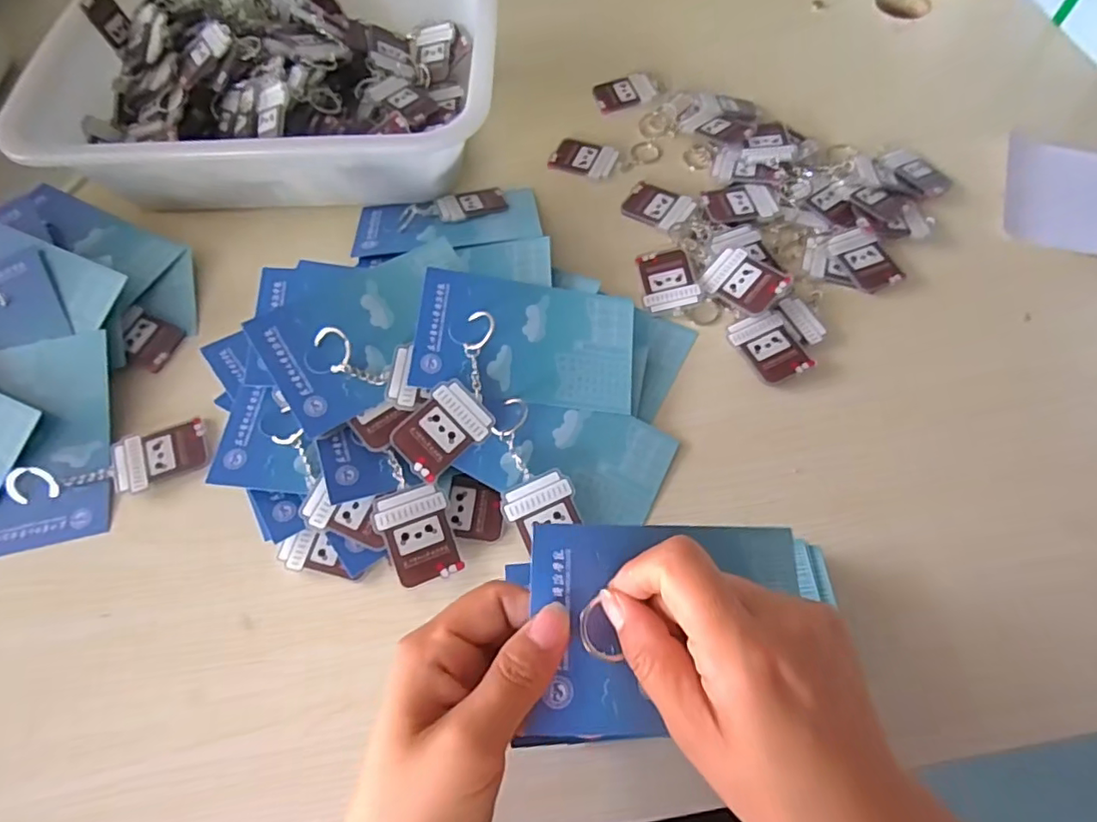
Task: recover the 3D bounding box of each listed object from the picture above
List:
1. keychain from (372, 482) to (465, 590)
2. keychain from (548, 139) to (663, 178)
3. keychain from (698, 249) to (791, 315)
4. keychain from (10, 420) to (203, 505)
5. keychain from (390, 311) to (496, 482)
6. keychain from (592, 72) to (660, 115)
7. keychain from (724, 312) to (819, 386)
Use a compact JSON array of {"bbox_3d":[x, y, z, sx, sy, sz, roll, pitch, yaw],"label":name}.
[{"bbox_3d":[-0.071,0.067,0.313,0.038,0.007,0.051,-16,71,-6],"label":"keychain"},{"bbox_3d":[0.046,-0.205,0.469,0.088,0.008,0.043,2,63,3],"label":"keychain"},{"bbox_3d":[0.131,-0.088,0.389,0.037,0.005,0.050,-44,66,1],"label":"keychain"},{"bbox_3d":[-0.264,0.036,0.349,0.107,0.013,0.037,-20,64,-8],"label":"keychain"},{"bbox_3d":[-0.049,-0.007,0.336,0.044,0.013,0.100,24,66,13],"label":"keychain"},{"bbox_3d":[0.067,-0.278,0.505,0.056,0.006,0.039,-18,64,-7],"label":"keychain"},{"bbox_3d":[0.143,-0.041,0.372,0.039,0.007,0.049,-21,65,-9],"label":"keychain"}]

